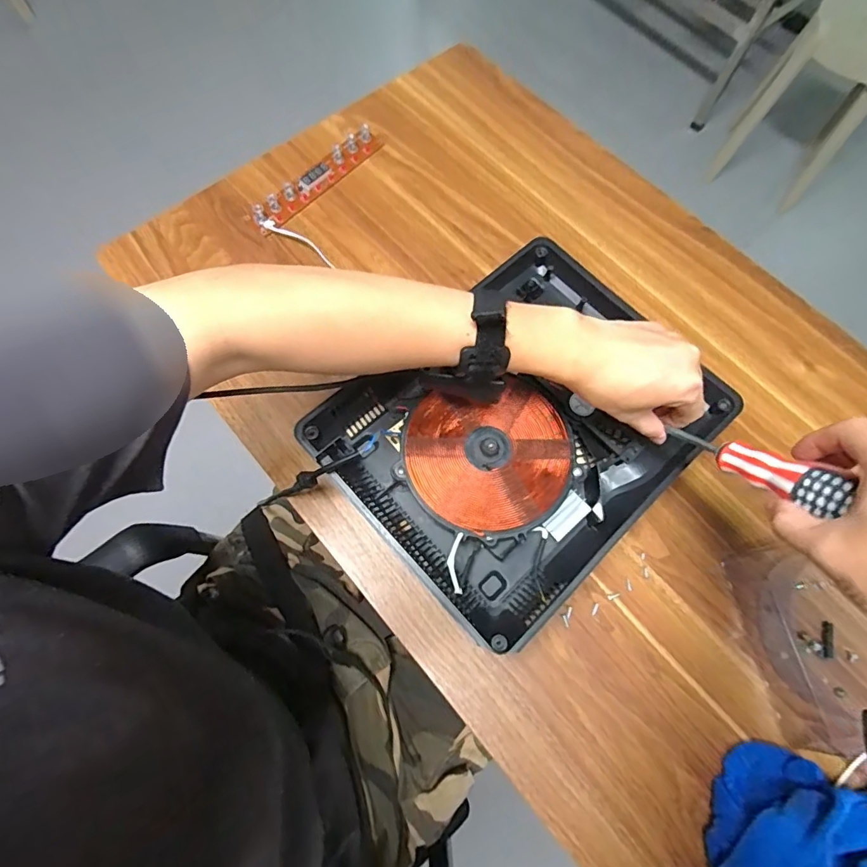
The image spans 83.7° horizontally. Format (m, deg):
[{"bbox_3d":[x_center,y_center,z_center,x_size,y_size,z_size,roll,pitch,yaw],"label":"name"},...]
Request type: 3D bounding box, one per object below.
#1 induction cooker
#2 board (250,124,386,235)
[{"bbox_3d":[0.088,-0.012,0.476,0.344,0.050,0.269,-41,76,-13],"label":"induction cooker"},{"bbox_3d":[-0.147,-0.323,0.610,0.042,0.017,0.197,40,75,11],"label":"board"}]

